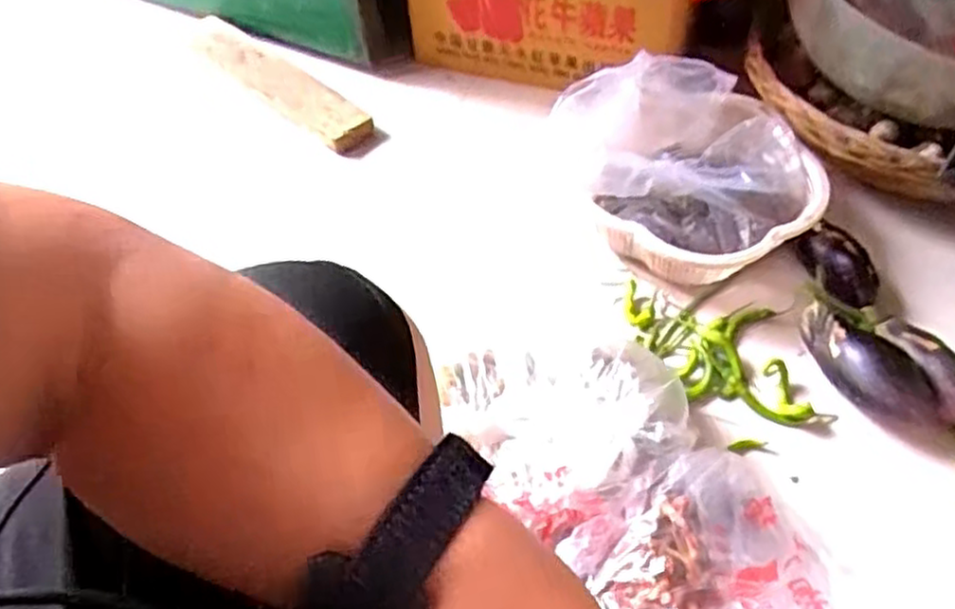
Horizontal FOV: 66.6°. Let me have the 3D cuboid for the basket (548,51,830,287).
[{"bbox_3d":[0.244,-0.145,0.811,0.239,0.144,0.245,-19,55,-11],"label":"basket"}]

